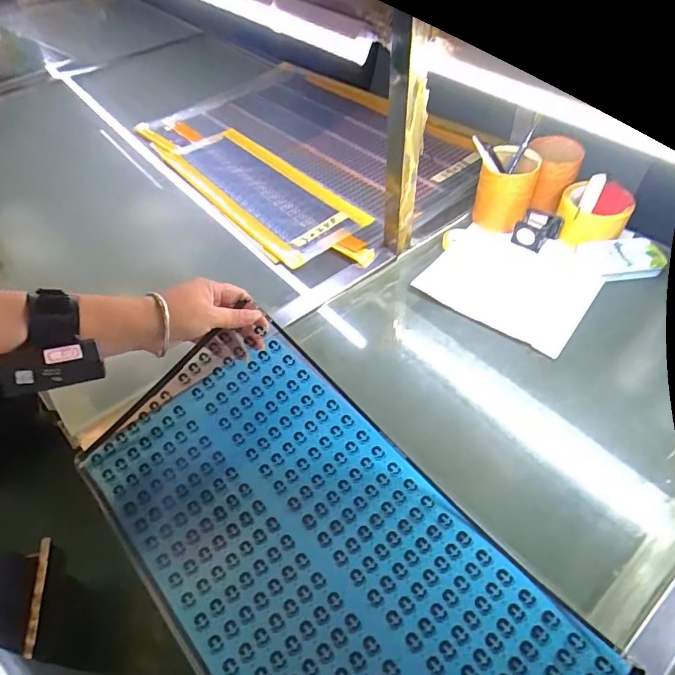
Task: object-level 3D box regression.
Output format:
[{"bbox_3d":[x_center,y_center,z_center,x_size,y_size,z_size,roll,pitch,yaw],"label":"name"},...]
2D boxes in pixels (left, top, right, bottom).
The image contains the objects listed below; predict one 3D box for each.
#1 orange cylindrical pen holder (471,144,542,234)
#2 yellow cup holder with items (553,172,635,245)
[{"bbox_3d":[0.257,-0.226,0.720,0.083,0.110,0.081,-2,49,2],"label":"orange cylindrical pen holder"},{"bbox_3d":[0.376,-0.179,0.692,0.098,0.080,0.087,24,55,21],"label":"yellow cup holder with items"}]

